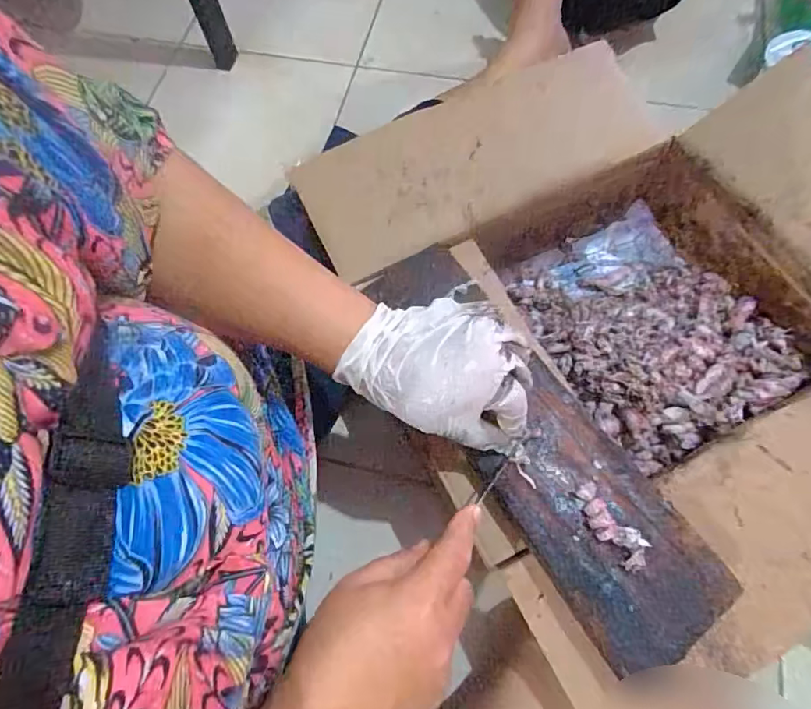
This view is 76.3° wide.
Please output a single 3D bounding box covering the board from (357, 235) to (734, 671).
[{"bbox_3d":[0.092,0.053,0.396,0.100,0.029,0.344,-30,68,-9],"label":"board"}]

